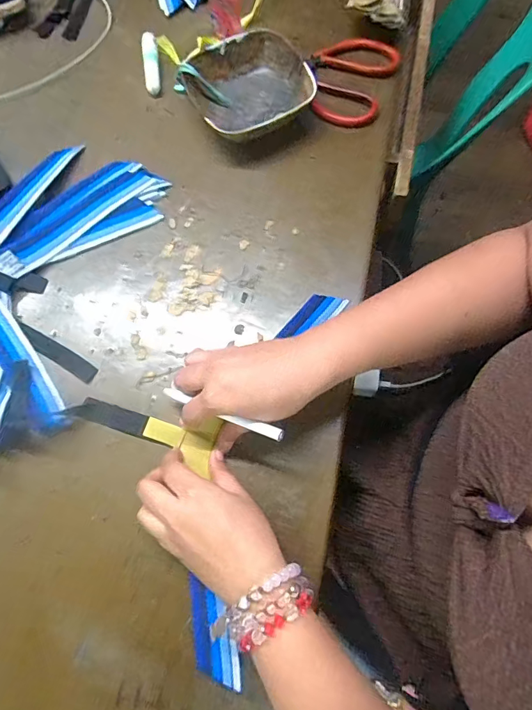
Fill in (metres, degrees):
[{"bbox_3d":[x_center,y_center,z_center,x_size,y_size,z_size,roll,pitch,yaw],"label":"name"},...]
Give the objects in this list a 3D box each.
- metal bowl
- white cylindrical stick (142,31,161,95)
[{"bbox_3d":[-0.022,-0.303,0.487,0.131,0.042,0.131,-1,72,2],"label":"metal bowl"},{"bbox_3d":[-0.140,-0.354,0.522,0.020,0.021,0.081,-7,72,0],"label":"white cylindrical stick"}]

